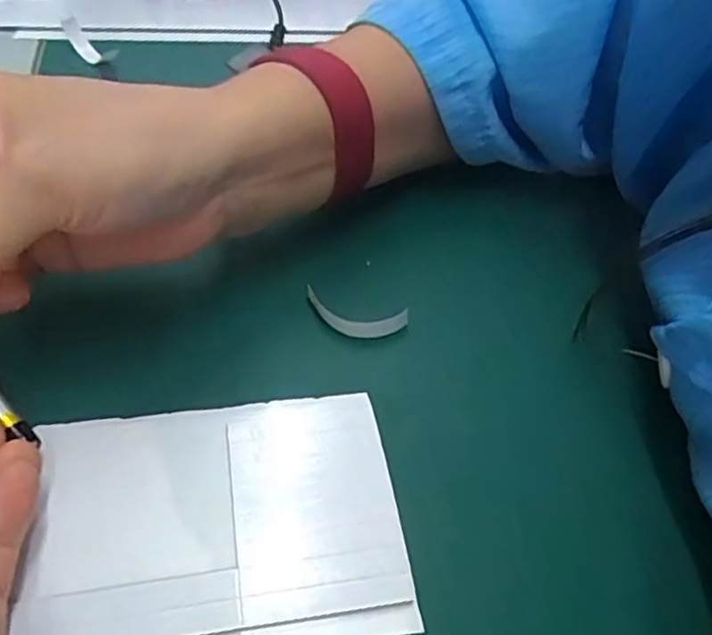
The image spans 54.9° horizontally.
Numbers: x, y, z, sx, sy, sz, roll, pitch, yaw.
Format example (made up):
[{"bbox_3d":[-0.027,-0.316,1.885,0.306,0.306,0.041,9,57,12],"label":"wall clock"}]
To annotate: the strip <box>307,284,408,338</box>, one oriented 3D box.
[{"bbox_3d":[0.000,0.000,0.259,0.039,0.006,0.013,13,51,4],"label":"strip"}]

